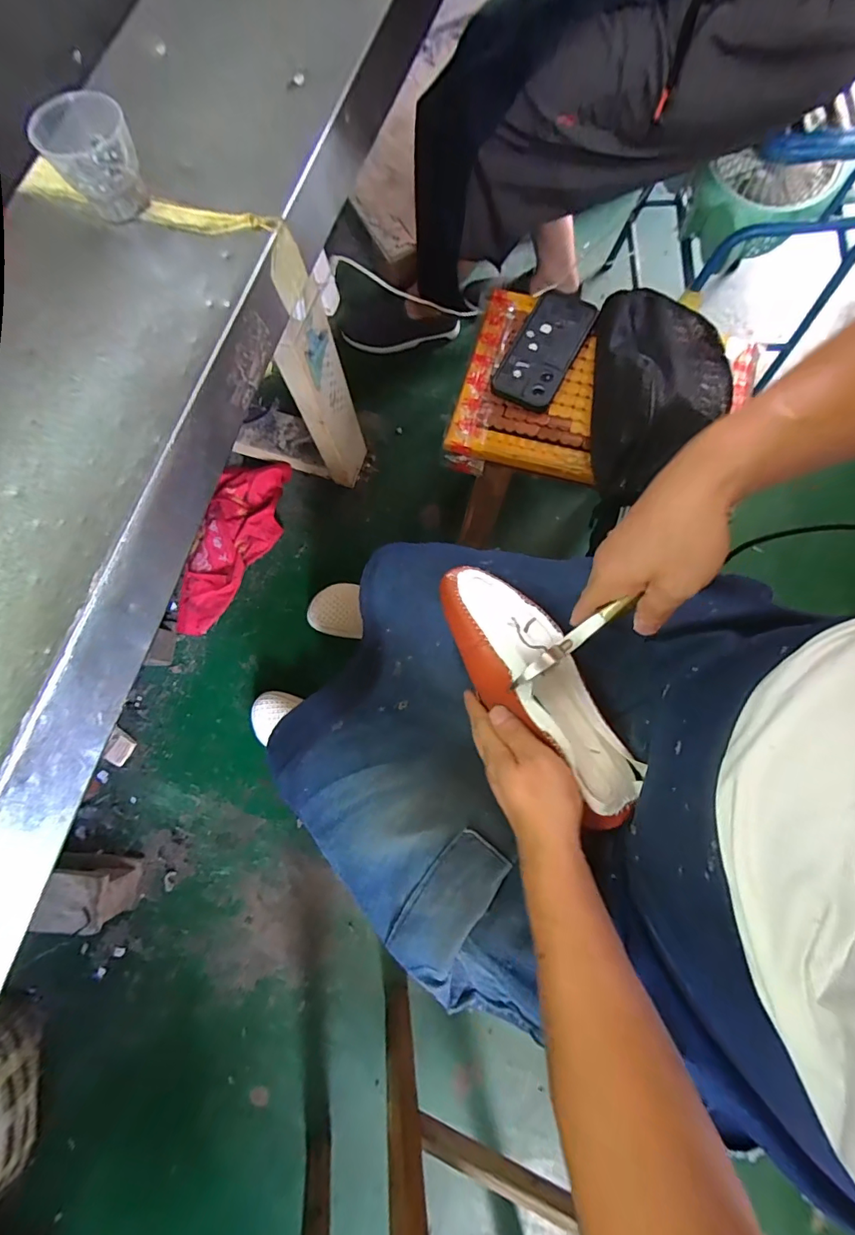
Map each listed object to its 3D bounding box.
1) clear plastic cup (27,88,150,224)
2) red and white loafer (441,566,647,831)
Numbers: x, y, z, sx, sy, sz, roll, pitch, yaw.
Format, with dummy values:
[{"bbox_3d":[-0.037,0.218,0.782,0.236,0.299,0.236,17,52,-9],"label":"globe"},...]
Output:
[{"bbox_3d":[-0.247,-0.343,0.348,0.061,0.051,0.057,0,79,1],"label":"clear plastic cup"},{"bbox_3d":[0.094,0.051,0.396,0.087,0.050,0.245,-34,73,-5],"label":"red and white loafer"}]

